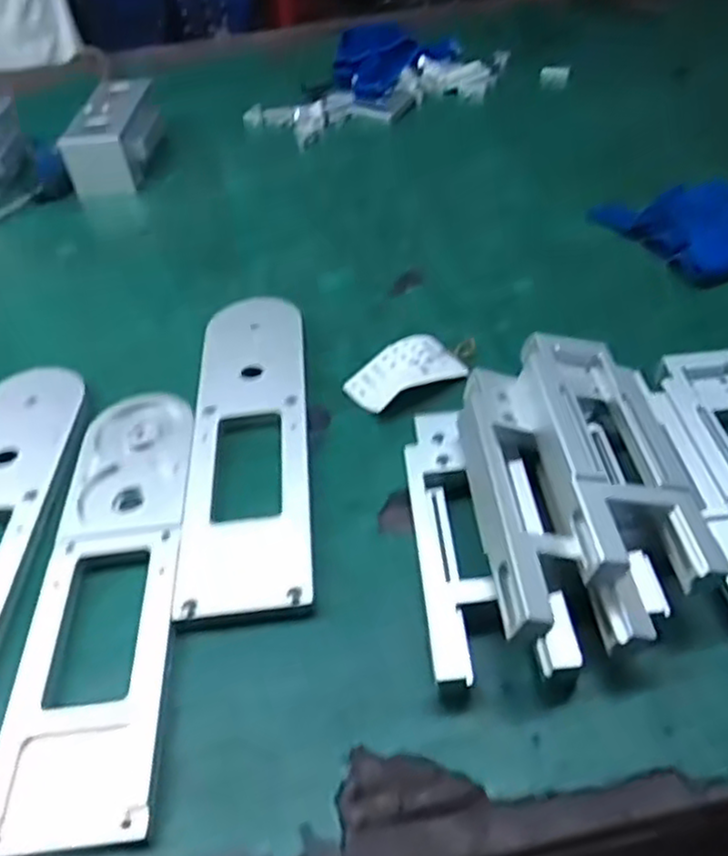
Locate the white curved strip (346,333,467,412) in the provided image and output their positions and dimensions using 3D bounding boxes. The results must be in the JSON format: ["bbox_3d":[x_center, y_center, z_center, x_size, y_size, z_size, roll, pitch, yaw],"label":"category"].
[{"bbox_3d":[0.031,-0.043,0.556,0.087,0.017,0.054,-21,49,-16],"label":"white curved strip"}]

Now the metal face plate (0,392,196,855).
[{"bbox_3d":[-0.151,0.085,0.439,0.081,0.013,0.306,-5,46,-1],"label":"metal face plate"}]

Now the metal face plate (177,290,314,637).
[{"bbox_3d":[-0.081,0.004,0.516,0.082,0.014,0.296,-5,46,-2],"label":"metal face plate"}]

